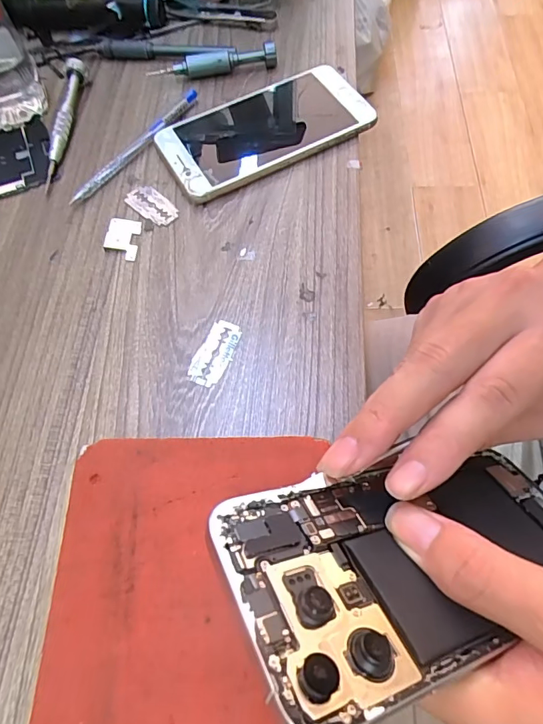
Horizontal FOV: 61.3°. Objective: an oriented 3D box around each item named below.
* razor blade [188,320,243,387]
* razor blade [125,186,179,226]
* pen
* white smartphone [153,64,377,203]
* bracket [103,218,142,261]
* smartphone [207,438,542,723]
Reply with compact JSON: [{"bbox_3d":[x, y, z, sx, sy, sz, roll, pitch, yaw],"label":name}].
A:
[{"bbox_3d":[-0.033,-0.006,0.271,0.020,0.004,0.042,21,67,12],"label":"razor blade"},{"bbox_3d":[-0.084,-0.112,0.323,0.042,0.004,0.021,41,72,19],"label":"razor blade"},{"bbox_3d":[-0.100,-0.162,0.344,0.010,0.011,0.132,32,70,16],"label":"pen"},{"bbox_3d":[-0.006,-0.174,0.344,0.152,0.013,0.079,-27,66,-10],"label":"white smartphone"},{"bbox_3d":[-0.101,-0.084,0.310,0.023,0.005,0.031,2,64,3],"label":"bracket"},{"bbox_3d":[0.058,0.069,0.177,0.162,0.007,0.076,-4,37,-31],"label":"smartphone"}]

